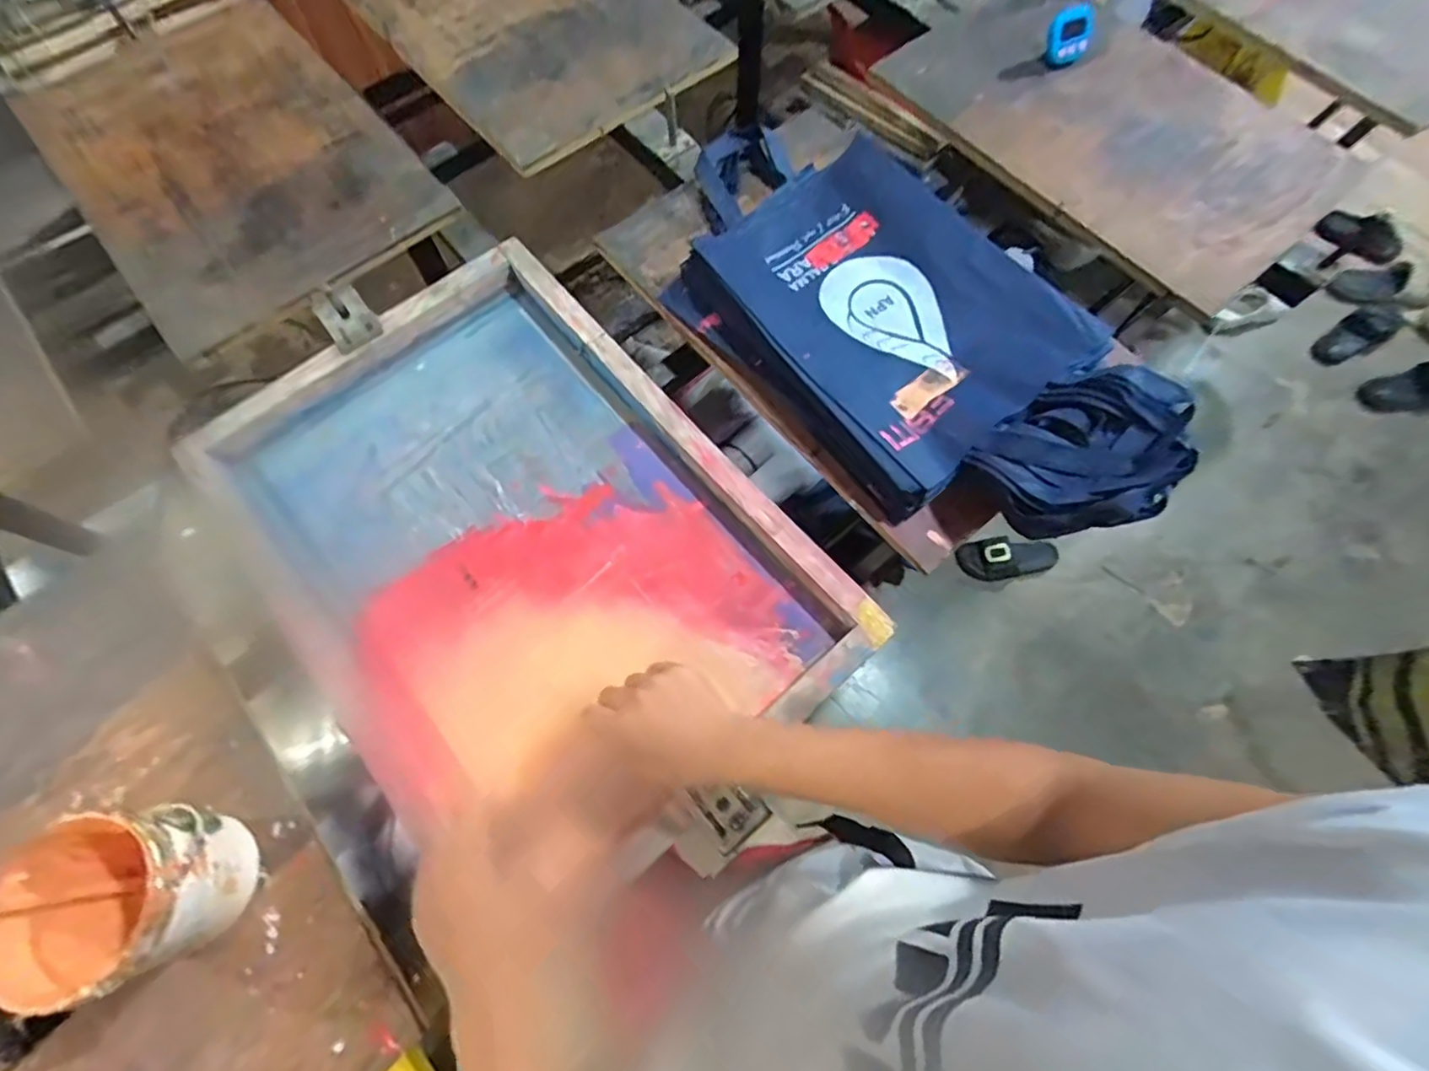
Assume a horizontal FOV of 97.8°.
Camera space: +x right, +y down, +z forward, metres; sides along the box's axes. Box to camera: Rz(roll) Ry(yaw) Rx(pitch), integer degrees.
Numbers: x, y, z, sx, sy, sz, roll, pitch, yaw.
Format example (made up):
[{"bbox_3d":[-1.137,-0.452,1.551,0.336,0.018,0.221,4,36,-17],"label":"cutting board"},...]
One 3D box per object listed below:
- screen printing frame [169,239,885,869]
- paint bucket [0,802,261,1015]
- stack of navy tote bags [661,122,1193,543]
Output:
[{"bbox_3d":[-0.209,0.004,0.660,0.449,0.045,0.645,-40,73,-11],"label":"screen printing frame"},{"bbox_3d":[-0.460,0.288,0.503,0.128,0.127,0.122,-7,69,0],"label":"paint bucket"},{"bbox_3d":[0.196,-0.259,0.693,0.341,0.115,0.657,-38,72,-11],"label":"stack of navy tote bags"}]

